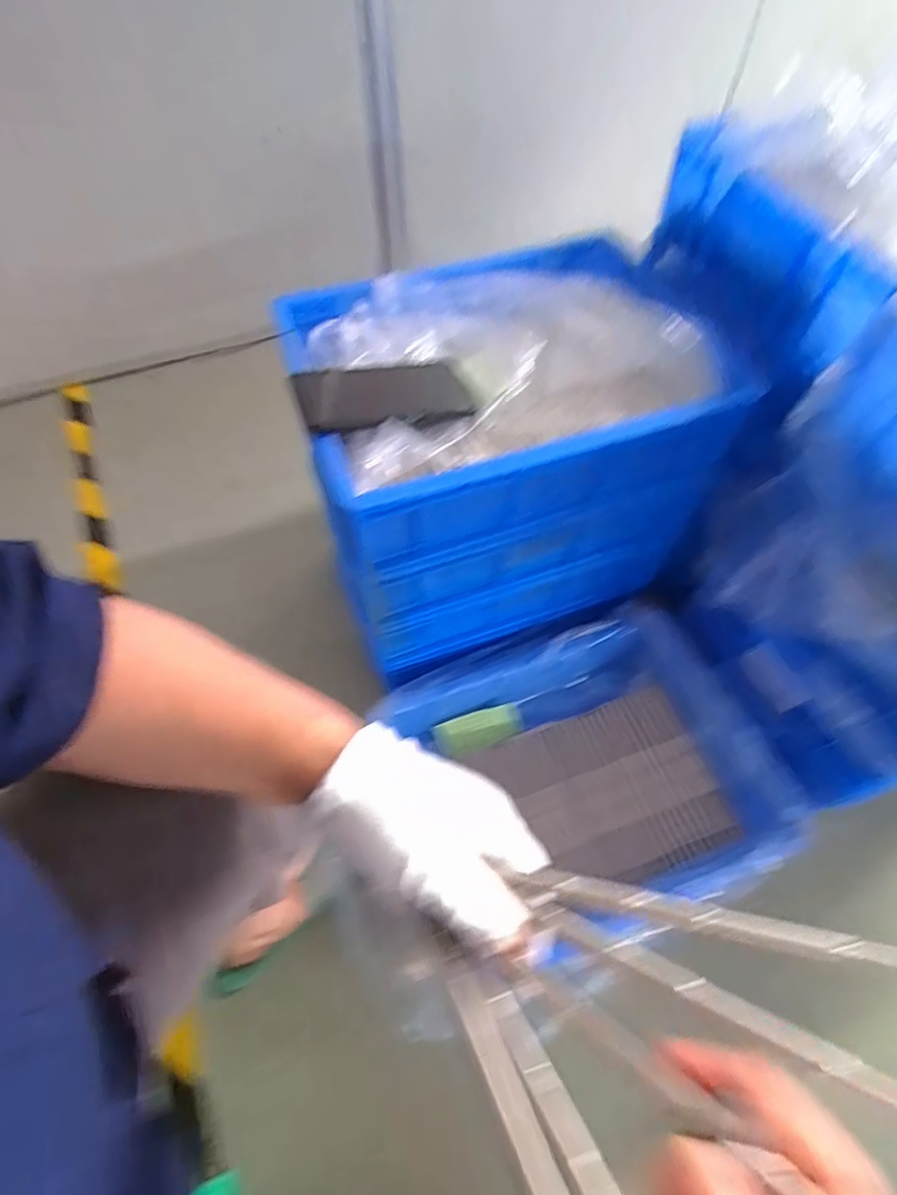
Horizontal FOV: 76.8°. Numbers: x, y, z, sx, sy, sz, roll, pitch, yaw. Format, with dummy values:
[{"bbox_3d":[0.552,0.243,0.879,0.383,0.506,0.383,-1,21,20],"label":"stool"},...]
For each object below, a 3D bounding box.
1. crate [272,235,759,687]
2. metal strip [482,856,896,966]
[{"bbox_3d":[0.055,-0.158,0.675,0.402,0.322,0.296,-17,60,-11],"label":"crate"},{"bbox_3d":[0.097,0.124,0.221,0.147,0.007,0.008,2,56,22],"label":"metal strip"}]

